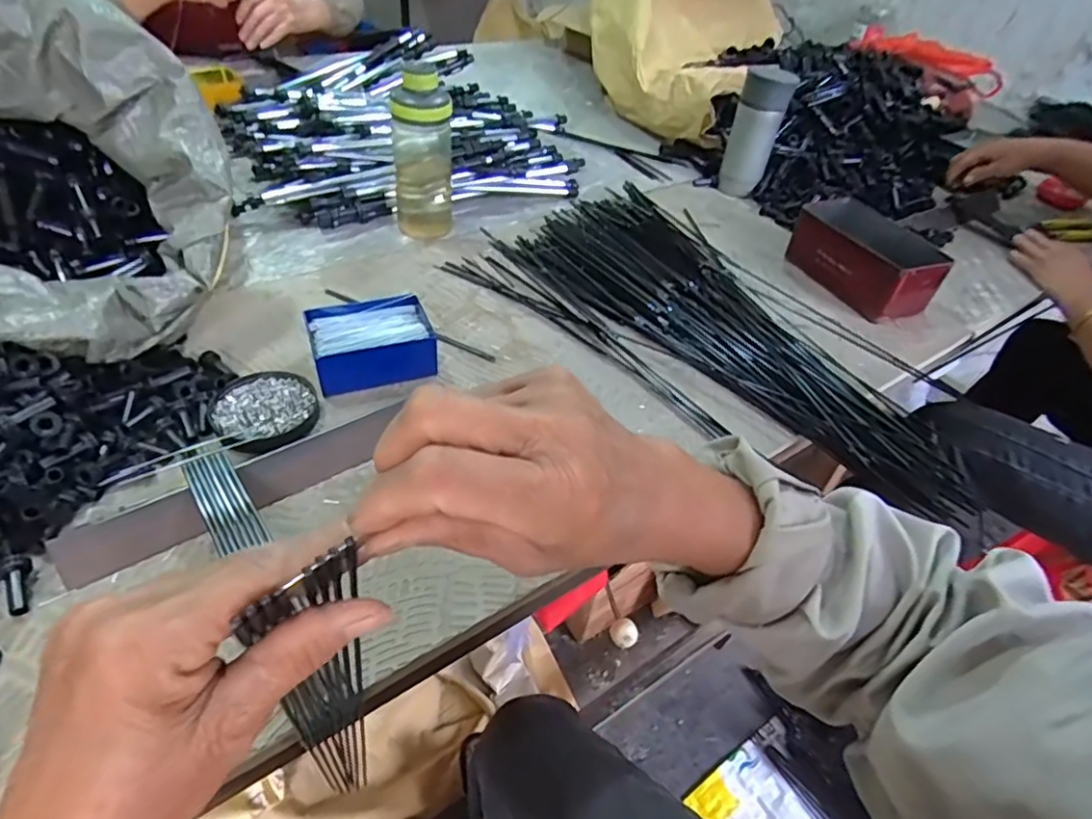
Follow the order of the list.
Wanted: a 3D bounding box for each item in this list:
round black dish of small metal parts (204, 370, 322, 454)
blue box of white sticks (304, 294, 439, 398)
[{"bbox_3d":[-0.239,0.000,0.518,0.082,0.014,0.078,4,44,-4],"label":"round black dish of small metal parts"},{"bbox_3d":[-0.165,-0.065,0.575,0.106,0.038,0.087,-13,48,-20],"label":"blue box of white sticks"}]

